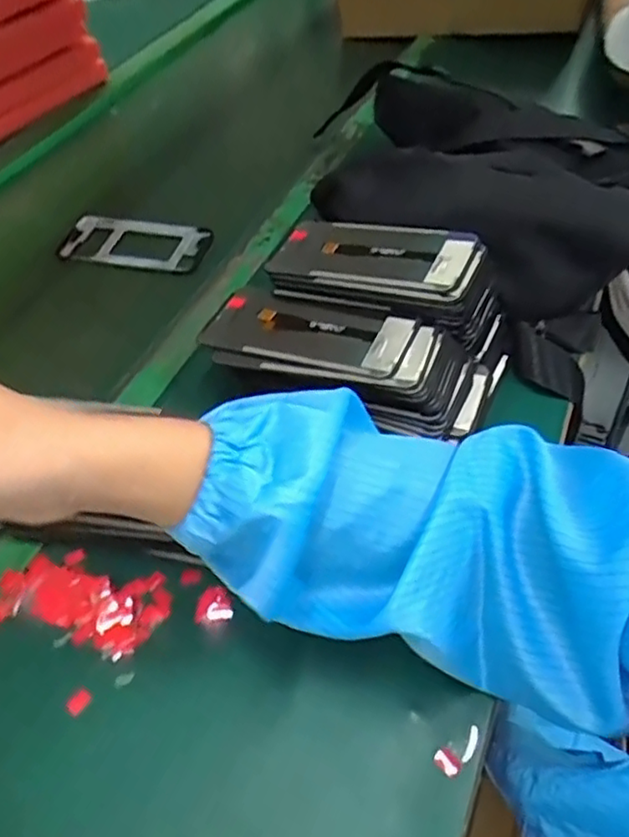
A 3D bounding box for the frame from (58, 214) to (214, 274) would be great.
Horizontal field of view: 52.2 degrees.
[{"bbox_3d":[-0.190,-0.189,0.681,0.153,0.010,0.077,9,52,10],"label":"frame"}]

